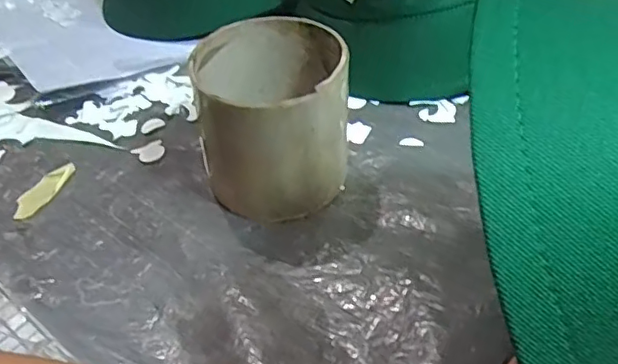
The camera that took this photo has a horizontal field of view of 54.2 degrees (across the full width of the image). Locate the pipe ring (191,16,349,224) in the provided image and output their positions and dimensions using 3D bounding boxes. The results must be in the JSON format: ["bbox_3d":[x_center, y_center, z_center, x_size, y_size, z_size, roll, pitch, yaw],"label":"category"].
[{"bbox_3d":[-0.020,-0.039,0.364,0.084,0.082,0.094,-7,42,-1],"label":"pipe ring"}]

